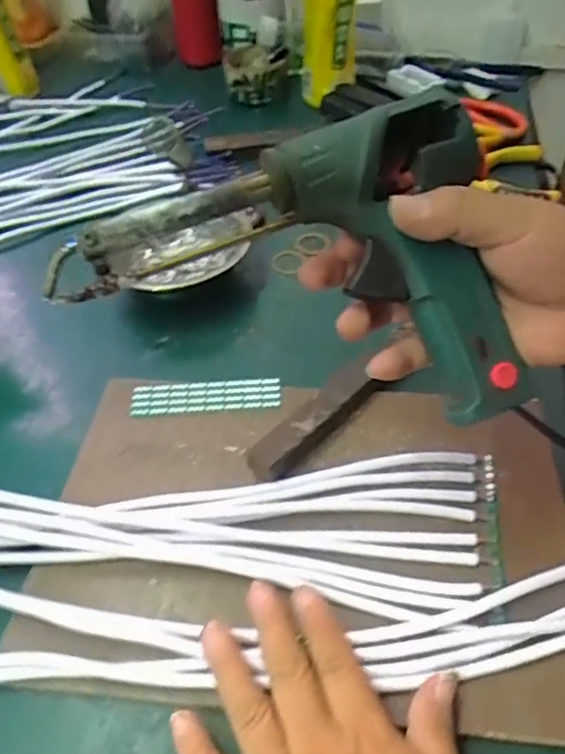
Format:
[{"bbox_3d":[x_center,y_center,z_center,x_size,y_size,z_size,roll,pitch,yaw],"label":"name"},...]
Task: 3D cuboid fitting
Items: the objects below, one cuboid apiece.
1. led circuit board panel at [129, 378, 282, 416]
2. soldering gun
[{"bbox_3d":[-0.053,0.013,0.394,0.102,0.004,0.026,-4,50,-1],"label":"led circuit board panel"},{"bbox_3d":[0.016,-0.066,0.256,0.202,0.050,0.120,15,94,-8],"label":"soldering gun"}]

